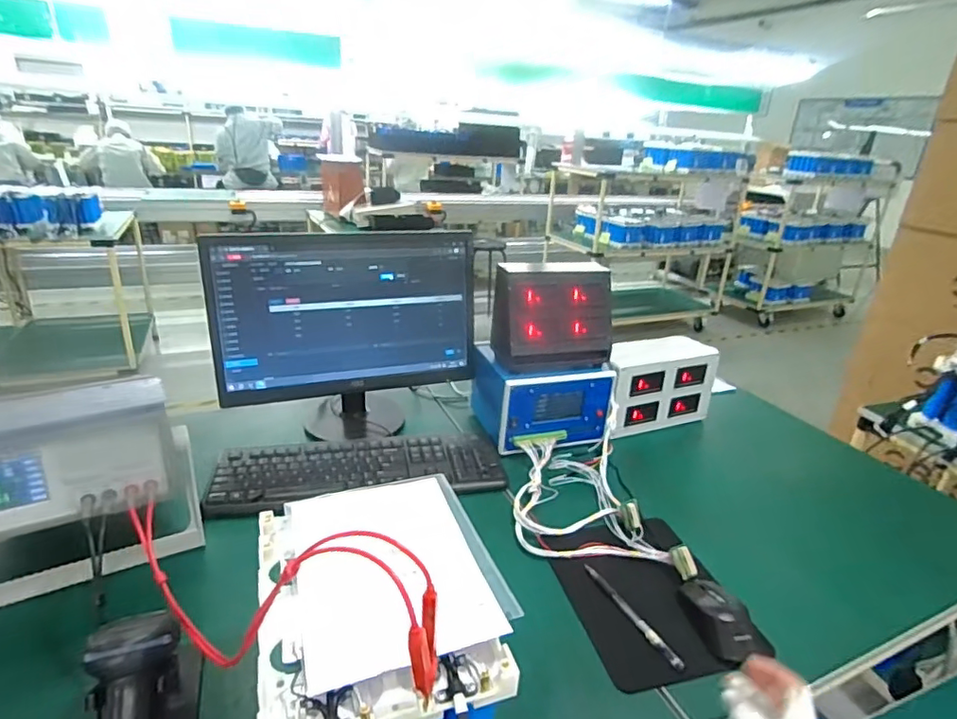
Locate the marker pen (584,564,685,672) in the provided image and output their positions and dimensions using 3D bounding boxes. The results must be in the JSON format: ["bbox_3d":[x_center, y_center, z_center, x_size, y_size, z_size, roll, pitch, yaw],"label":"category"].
[{"bbox_3d":[0.179,0.300,0.639,0.012,0.009,0.164,-9,26,-27],"label":"marker pen"}]

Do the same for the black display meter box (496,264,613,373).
[{"bbox_3d":[0.127,-0.074,0.916,0.206,0.165,0.079,-4,24,-17],"label":"black display meter box"}]

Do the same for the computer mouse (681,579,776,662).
[{"bbox_3d":[0.286,0.298,0.626,0.070,0.034,0.103,-4,24,-18],"label":"computer mouse"}]

